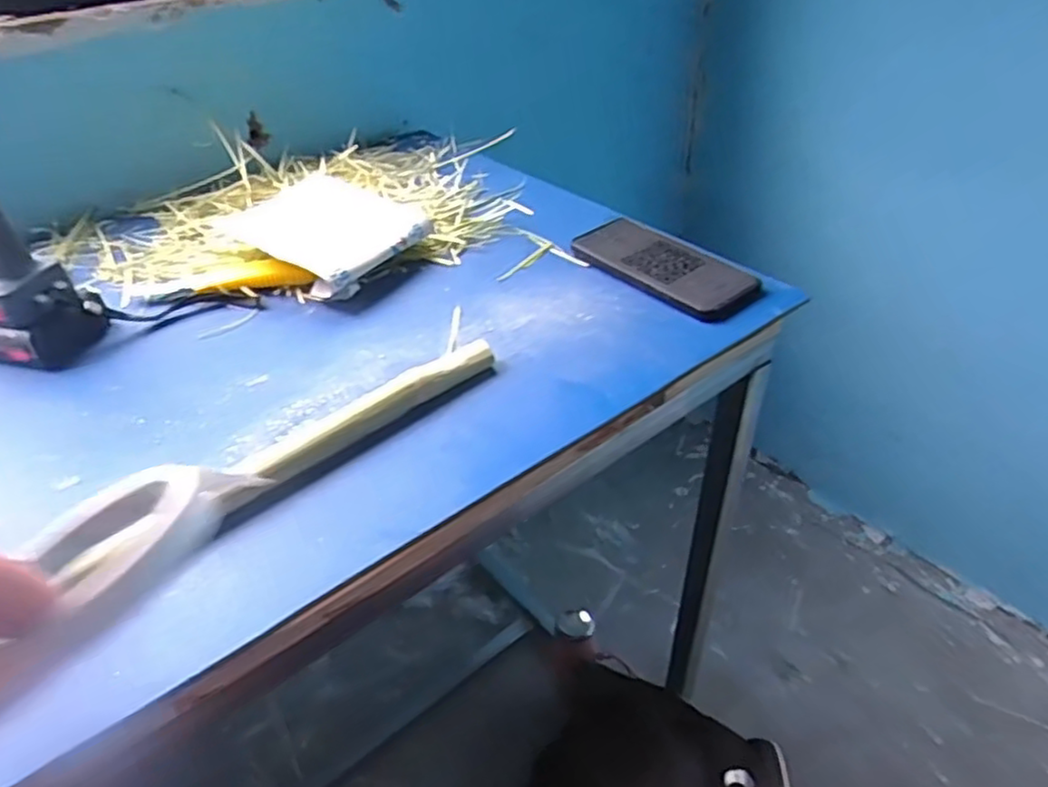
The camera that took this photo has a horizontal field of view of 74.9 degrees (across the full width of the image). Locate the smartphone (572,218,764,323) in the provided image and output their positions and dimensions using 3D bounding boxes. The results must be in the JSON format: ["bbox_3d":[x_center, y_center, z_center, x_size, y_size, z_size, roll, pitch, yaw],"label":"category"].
[{"bbox_3d":[0.125,-0.117,0.616,0.080,0.016,0.173,-33,48,-25],"label":"smartphone"}]

